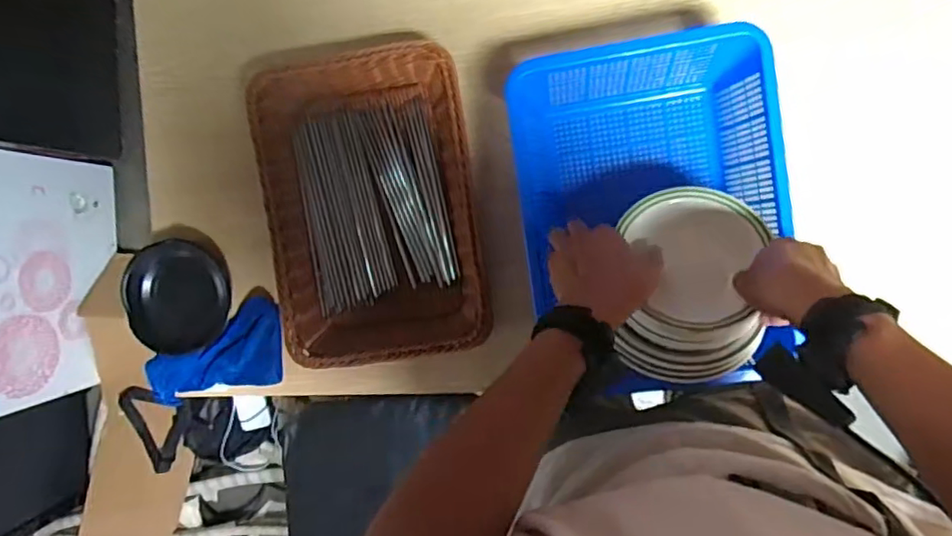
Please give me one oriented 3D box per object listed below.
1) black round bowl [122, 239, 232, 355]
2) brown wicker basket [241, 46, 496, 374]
[{"bbox_3d":[-0.390,0.038,0.768,0.142,0.055,0.142,0,94,7],"label":"black round bowl"},{"bbox_3d":[-0.121,-0.074,0.695,0.245,0.071,0.360,-8,93,8],"label":"brown wicker basket"}]

